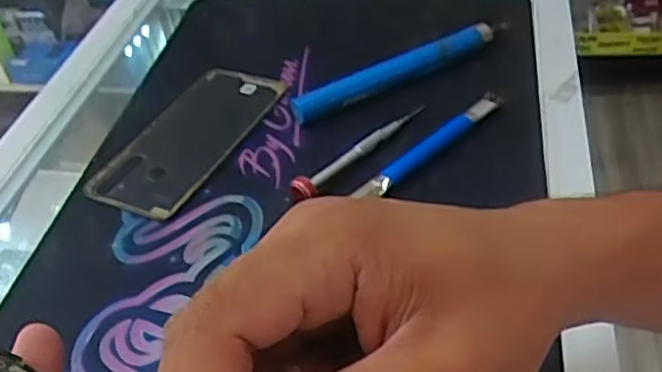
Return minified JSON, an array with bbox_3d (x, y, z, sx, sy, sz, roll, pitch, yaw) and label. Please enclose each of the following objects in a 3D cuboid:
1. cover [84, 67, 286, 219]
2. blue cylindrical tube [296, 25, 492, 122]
[{"bbox_3d":[-0.099,-0.036,0.488,0.081,0.010,0.154,12,46,21],"label":"cover"},{"bbox_3d":[0.051,-0.086,0.508,0.169,0.016,0.019,-27,45,-20],"label":"blue cylindrical tube"}]

